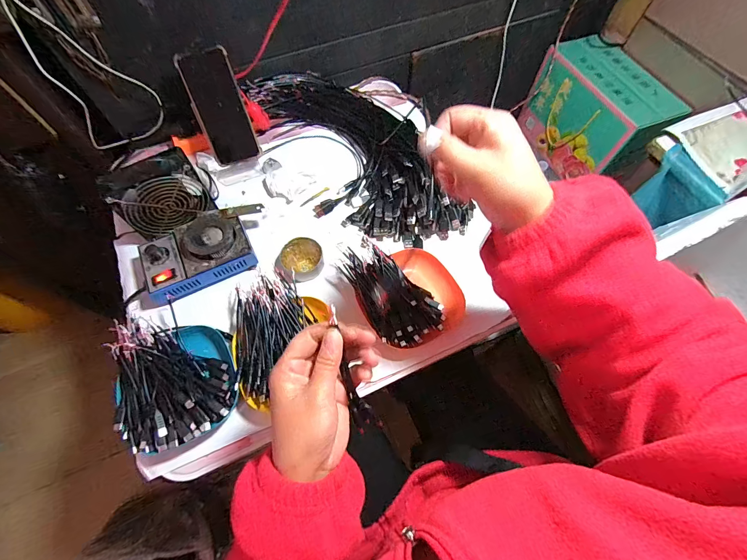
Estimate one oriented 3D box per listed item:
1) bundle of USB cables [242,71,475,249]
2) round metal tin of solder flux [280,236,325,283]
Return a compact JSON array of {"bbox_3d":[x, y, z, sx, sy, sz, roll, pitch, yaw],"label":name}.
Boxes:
[{"bbox_3d":[-0.032,-0.231,0.595,0.222,0.055,0.437,-27,68,-12],"label":"bundle of USB cables"},{"bbox_3d":[-0.109,-0.032,0.517,0.061,0.024,0.064,0,65,0],"label":"round metal tin of solder flux"}]

